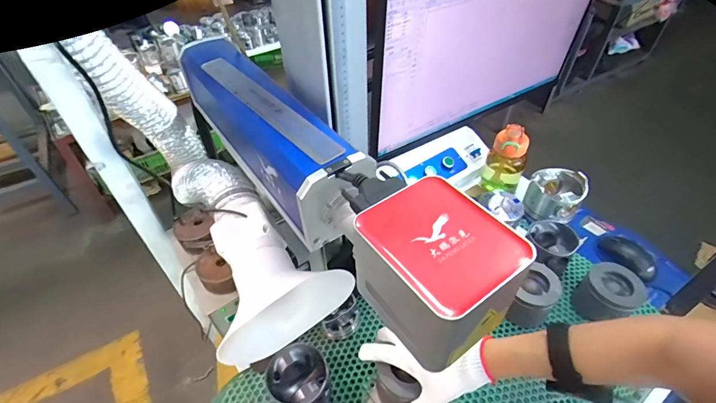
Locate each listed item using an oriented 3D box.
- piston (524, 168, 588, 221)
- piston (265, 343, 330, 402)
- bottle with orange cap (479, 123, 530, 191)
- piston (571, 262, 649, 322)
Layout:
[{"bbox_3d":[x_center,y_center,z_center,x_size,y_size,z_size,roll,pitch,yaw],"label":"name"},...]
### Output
[{"bbox_3d":[0.440,-0.020,0.844,0.112,0.091,0.104,25,51,25],"label":"piston"},{"bbox_3d":[-0.083,0.274,0.569,0.086,0.075,0.093,-1,44,1],"label":"piston"},{"bbox_3d":[0.351,-0.091,0.902,0.087,0.180,0.072,19,48,20],"label":"bottle with orange cap"},{"bbox_3d":[0.441,0.166,0.673,0.098,0.077,0.088,-29,51,-25],"label":"piston"}]

